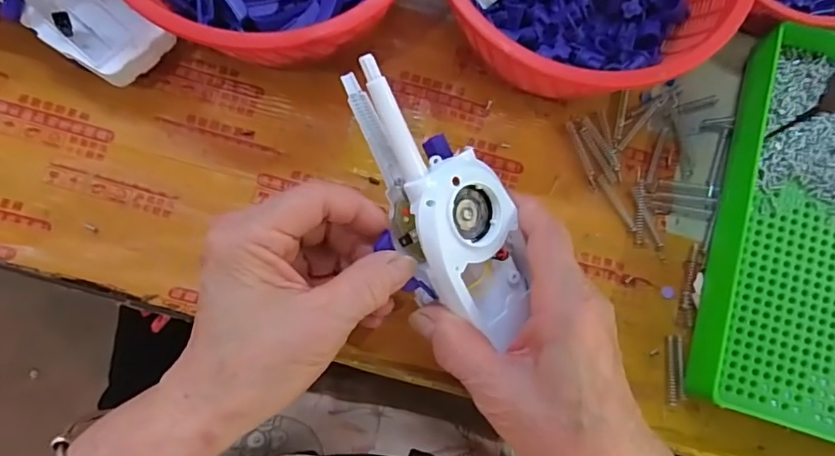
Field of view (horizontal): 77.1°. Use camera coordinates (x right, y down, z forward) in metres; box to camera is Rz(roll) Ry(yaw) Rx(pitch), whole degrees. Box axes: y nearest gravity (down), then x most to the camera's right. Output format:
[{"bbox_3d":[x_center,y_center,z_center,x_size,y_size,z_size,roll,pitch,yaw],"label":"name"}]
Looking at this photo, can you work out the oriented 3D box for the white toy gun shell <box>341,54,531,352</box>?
[{"bbox_3d":[0.011,-0.012,0.257,0.065,0.029,0.144,-33,102,-5],"label":"white toy gun shell"}]

